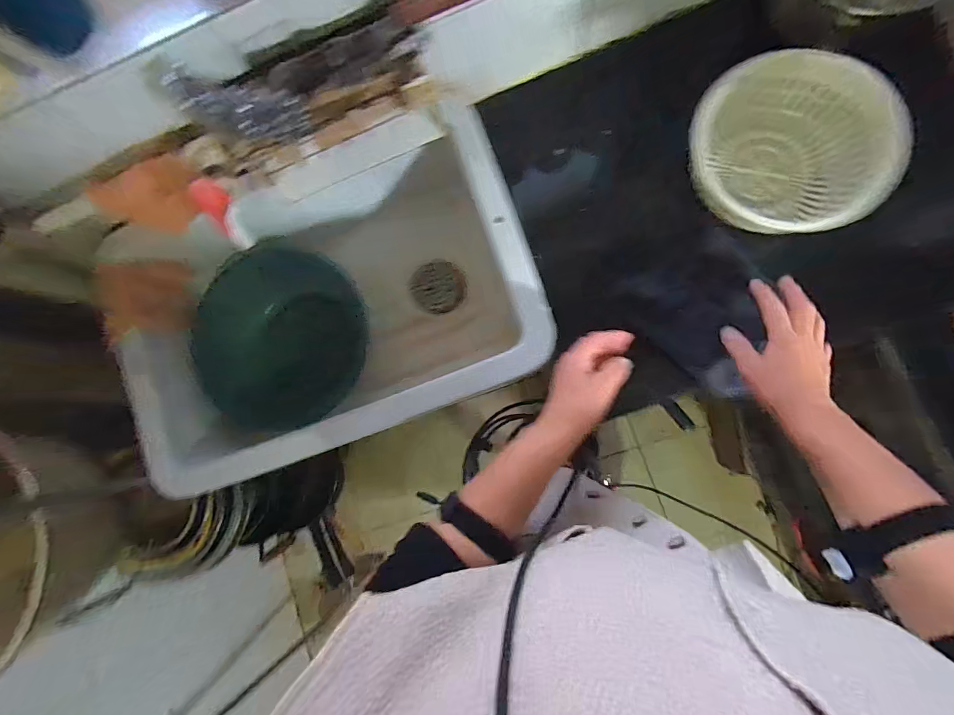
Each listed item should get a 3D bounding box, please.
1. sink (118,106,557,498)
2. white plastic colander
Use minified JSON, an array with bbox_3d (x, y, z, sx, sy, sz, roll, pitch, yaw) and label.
[{"bbox_3d":[-0.225,-0.087,0.663,0.608,0.226,0.442,-20,82,5],"label":"sink"},{"bbox_3d":[0.373,-0.246,0.501,0.202,0.111,0.212,-1,84,8],"label":"white plastic colander"}]

